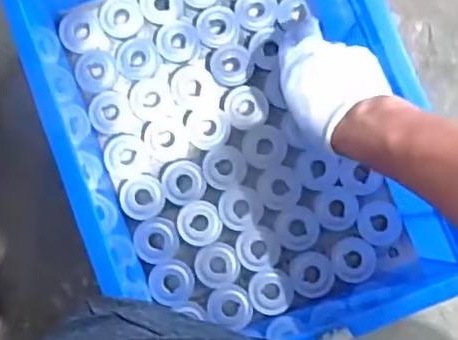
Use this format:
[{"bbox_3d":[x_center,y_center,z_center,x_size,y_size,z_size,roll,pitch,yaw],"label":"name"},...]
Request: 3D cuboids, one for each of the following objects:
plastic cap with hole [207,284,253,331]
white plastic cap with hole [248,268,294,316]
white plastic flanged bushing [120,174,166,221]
[{"bbox_3d":[0.002,0.139,0.597,0.045,0.007,0.042,0,86,0],"label":"plastic cap with hole"},{"bbox_3d":[0.042,0.123,0.596,0.044,0.004,0.045,0,86,0],"label":"white plastic cap with hole"},{"bbox_3d":[-0.089,0.028,0.609,0.045,0.007,0.045,0,86,0],"label":"white plastic flanged bushing"}]

